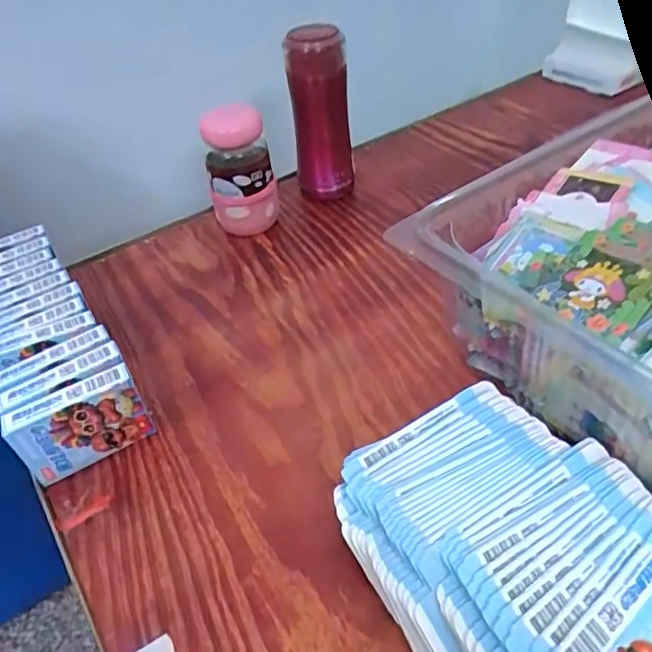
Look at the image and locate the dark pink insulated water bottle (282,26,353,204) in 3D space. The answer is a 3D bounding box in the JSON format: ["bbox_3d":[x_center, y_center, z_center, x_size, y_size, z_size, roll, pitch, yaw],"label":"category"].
[{"bbox_3d":[-0.003,-0.222,0.636,0.065,0.188,0.059,-10,42,-3],"label":"dark pink insulated water bottle"}]

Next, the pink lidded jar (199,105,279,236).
[{"bbox_3d":[-0.096,-0.176,0.633,0.071,0.143,0.072,-8,42,-1],"label":"pink lidded jar"}]

